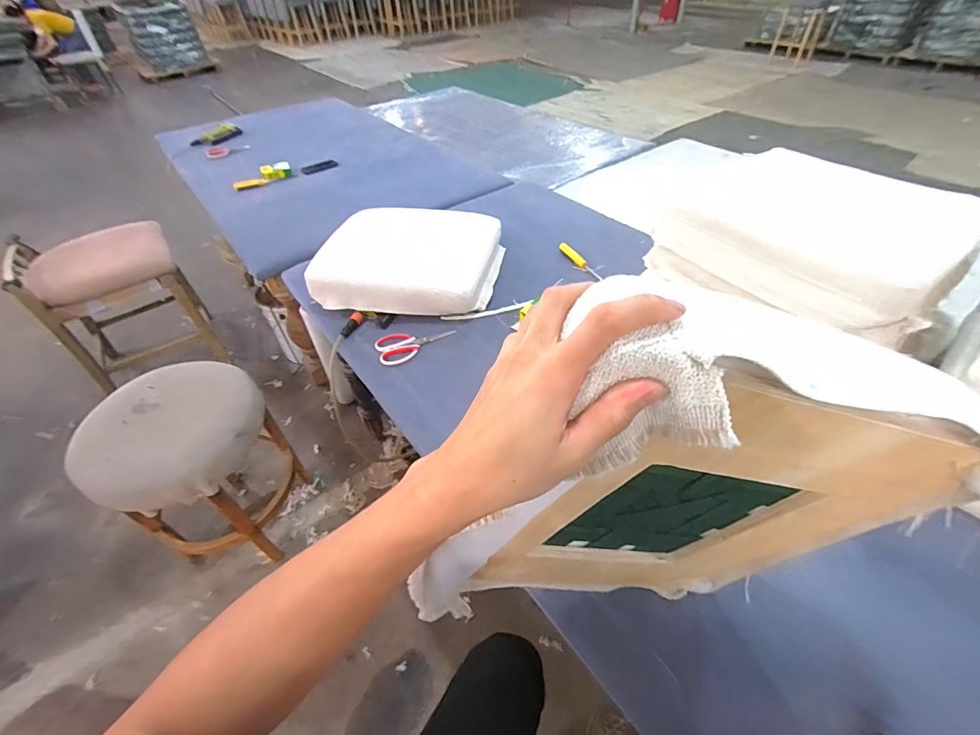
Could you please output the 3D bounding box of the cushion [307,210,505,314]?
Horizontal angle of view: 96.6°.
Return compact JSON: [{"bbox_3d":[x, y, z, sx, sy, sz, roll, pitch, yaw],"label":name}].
[{"bbox_3d":[-0.220,-0.309,1.227,0.488,0.085,0.428,5,46,8],"label":"cushion"}]

